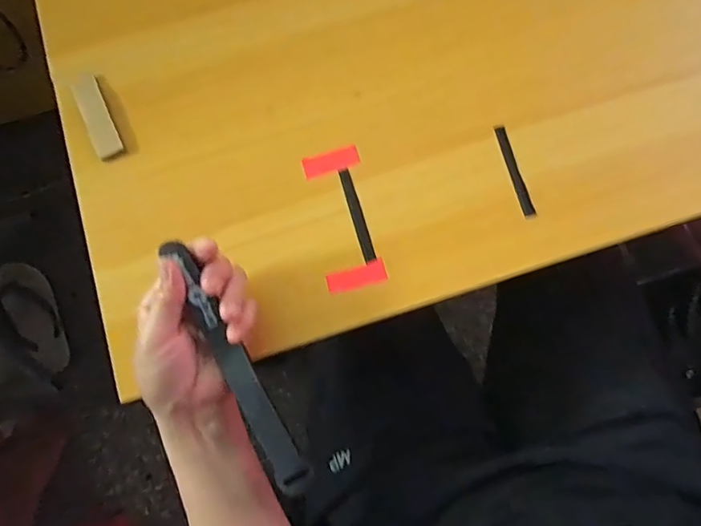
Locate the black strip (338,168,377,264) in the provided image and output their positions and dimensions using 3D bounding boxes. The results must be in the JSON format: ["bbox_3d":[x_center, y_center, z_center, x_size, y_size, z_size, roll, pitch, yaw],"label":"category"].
[{"bbox_3d":[0.006,-0.040,0.421,0.010,0.004,0.084,-16,77,-3],"label":"black strip"}]

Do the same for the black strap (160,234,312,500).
[{"bbox_3d":[-0.079,0.075,0.353,0.019,0.011,0.197,-27,94,-6],"label":"black strap"}]

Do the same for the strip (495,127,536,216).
[{"bbox_3d":[0.140,-0.079,0.426,0.010,0.005,0.082,-14,77,-3],"label":"strip"}]

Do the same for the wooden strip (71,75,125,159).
[{"bbox_3d":[-0.223,-0.129,0.440,0.023,0.006,0.083,-25,78,-6],"label":"wooden strip"}]

